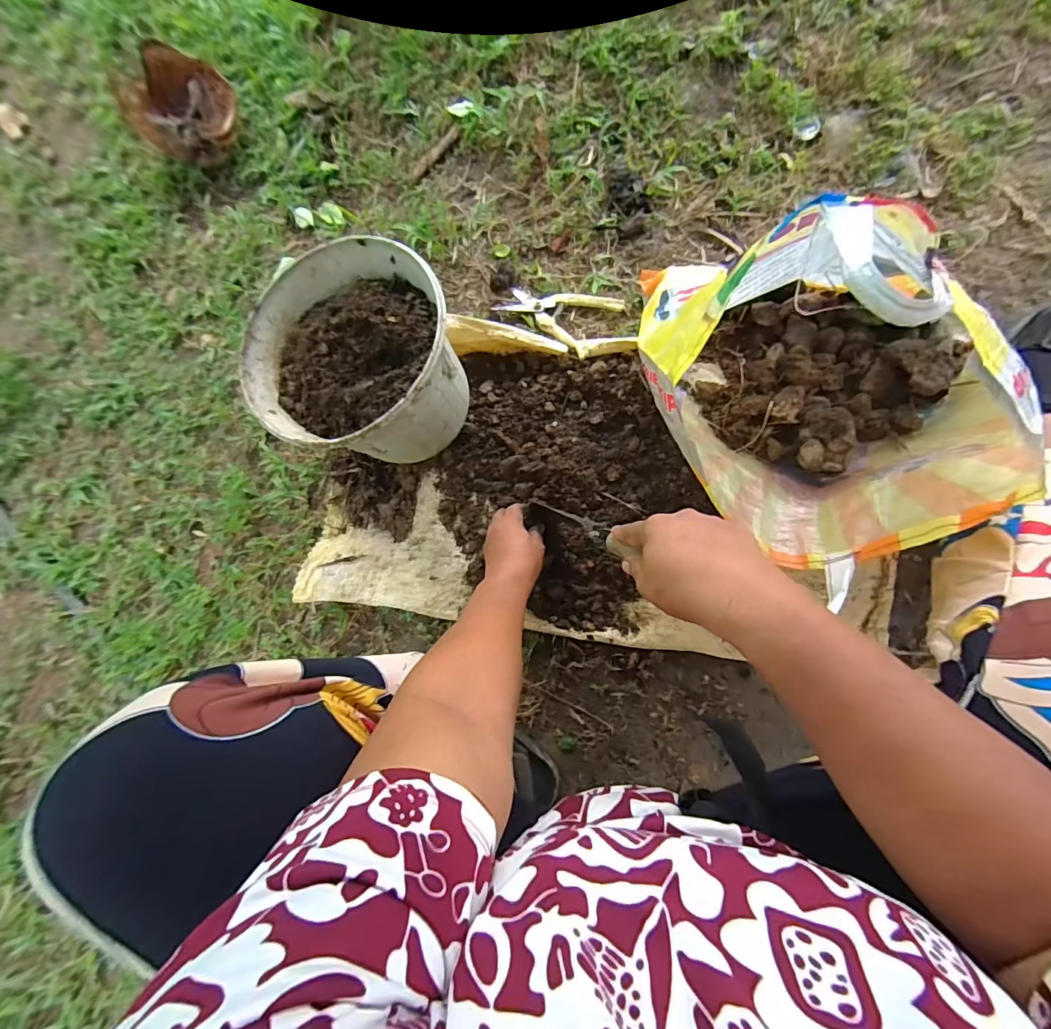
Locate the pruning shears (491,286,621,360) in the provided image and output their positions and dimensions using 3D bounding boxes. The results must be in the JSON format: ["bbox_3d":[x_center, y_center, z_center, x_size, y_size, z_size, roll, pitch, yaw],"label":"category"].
[{"bbox_3d":[0.045,-0.296,0.648,0.155,0.032,0.100,36,89,10],"label":"pruning shears"}]

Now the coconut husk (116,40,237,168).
[{"bbox_3d":[-0.537,-0.634,0.715,0.157,0.082,0.170,-40,79,0],"label":"coconut husk"}]

